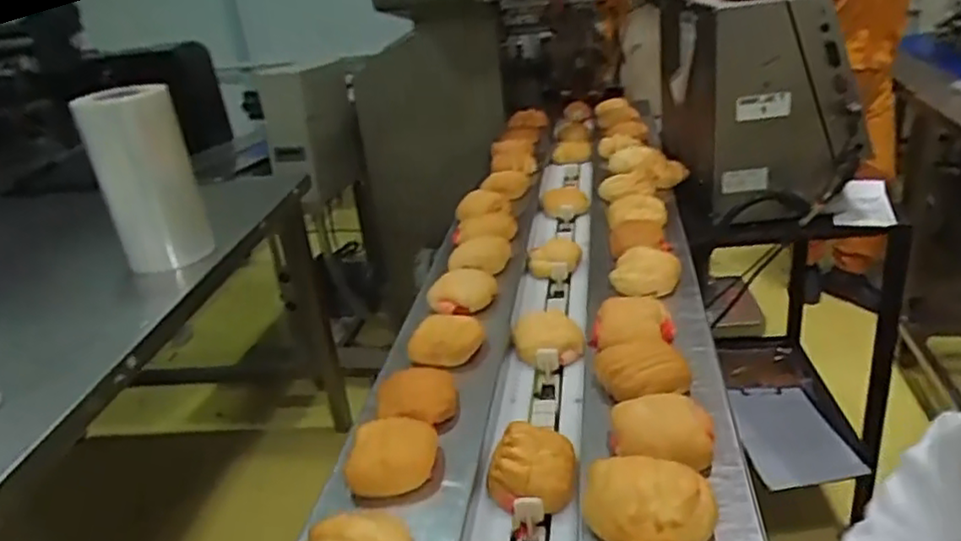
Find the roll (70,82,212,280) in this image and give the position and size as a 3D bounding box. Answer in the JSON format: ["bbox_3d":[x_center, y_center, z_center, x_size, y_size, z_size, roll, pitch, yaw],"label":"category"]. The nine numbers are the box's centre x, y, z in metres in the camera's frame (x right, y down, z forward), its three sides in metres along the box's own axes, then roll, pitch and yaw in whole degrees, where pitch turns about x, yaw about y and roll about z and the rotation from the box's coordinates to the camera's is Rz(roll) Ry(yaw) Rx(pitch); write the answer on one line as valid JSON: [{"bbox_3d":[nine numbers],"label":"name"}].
[{"bbox_3d":[-0.642,-0.156,1.321,0.171,0.381,0.134,-18,29,-22],"label":"roll"}]

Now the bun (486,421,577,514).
[{"bbox_3d":[0.054,0.199,0.701,0.085,0.038,0.088,-1,27,11],"label":"bun"}]

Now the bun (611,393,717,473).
[{"bbox_3d":[0.180,0.157,0.668,0.096,0.039,0.104,-3,27,5],"label":"bun"}]

